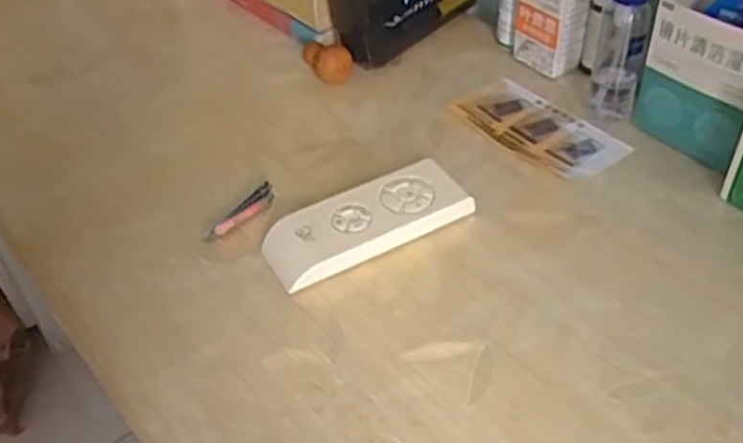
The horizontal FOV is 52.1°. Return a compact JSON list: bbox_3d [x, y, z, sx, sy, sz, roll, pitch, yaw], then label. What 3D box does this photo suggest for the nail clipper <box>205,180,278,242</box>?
[{"bbox_3d":[-0.083,-0.005,0.489,0.011,0.012,0.054,32,54,32],"label":"nail clipper"}]

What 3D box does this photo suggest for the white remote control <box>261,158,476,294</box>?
[{"bbox_3d":[-0.004,0.001,0.476,0.126,0.022,0.048,-23,47,-19],"label":"white remote control"}]

